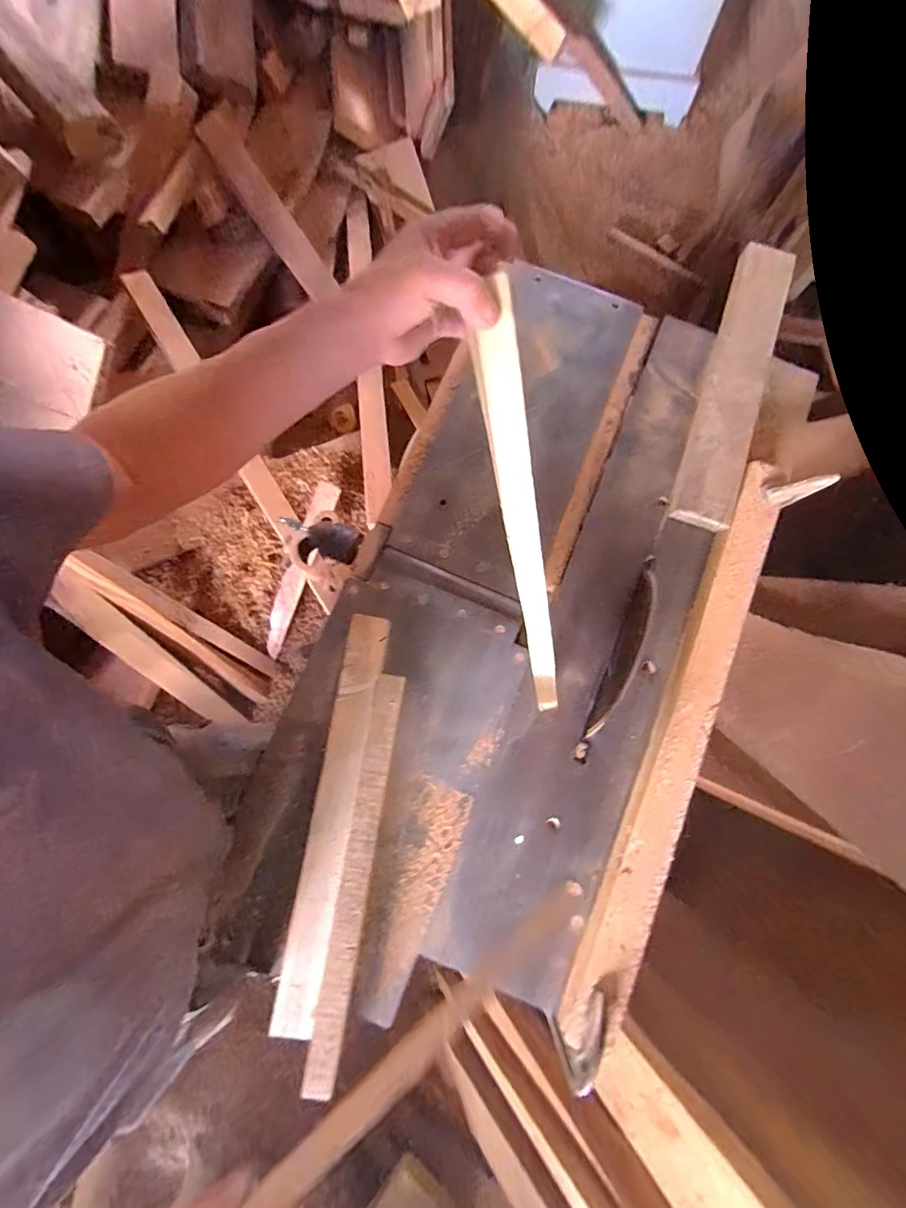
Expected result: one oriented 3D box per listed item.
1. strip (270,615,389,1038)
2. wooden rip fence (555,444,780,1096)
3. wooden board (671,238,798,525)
[{"bbox_3d":[-0.136,0.236,0.551,0.045,0.017,0.447,9,79,1],"label":"strip"},{"bbox_3d":[0.266,0.159,0.579,0.056,0.045,0.734,24,79,4],"label":"wooden rip fence"},{"bbox_3d":[0.389,-0.307,0.661,0.069,0.036,0.421,18,79,3],"label":"wooden board"}]

